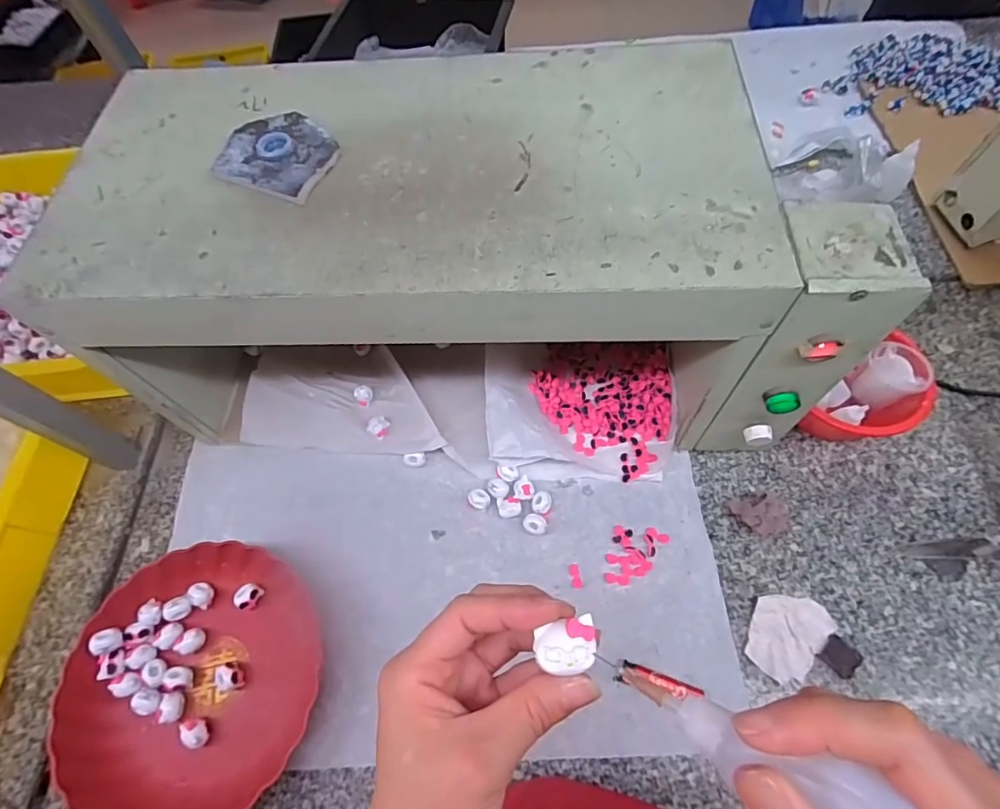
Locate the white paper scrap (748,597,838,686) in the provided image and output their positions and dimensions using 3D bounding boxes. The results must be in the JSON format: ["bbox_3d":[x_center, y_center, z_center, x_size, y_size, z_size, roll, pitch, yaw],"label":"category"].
[{"bbox_3d":[0.279,0.221,0.497,0.064,0.011,0.086,39,71,21],"label":"white paper scrap"}]

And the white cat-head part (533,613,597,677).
[{"bbox_3d":[0.028,0.099,0.210,0.025,0.005,0.020,-11,62,-2],"label":"white cat-head part"}]

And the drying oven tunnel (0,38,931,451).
[{"bbox_3d":[-0.035,-0.140,0.516,0.661,0.237,0.318,2,63,5],"label":"drying oven tunnel"}]

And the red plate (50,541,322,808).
[{"bbox_3d":[-0.294,0.261,0.497,0.224,0.040,0.240,-2,62,3],"label":"red plate"}]

